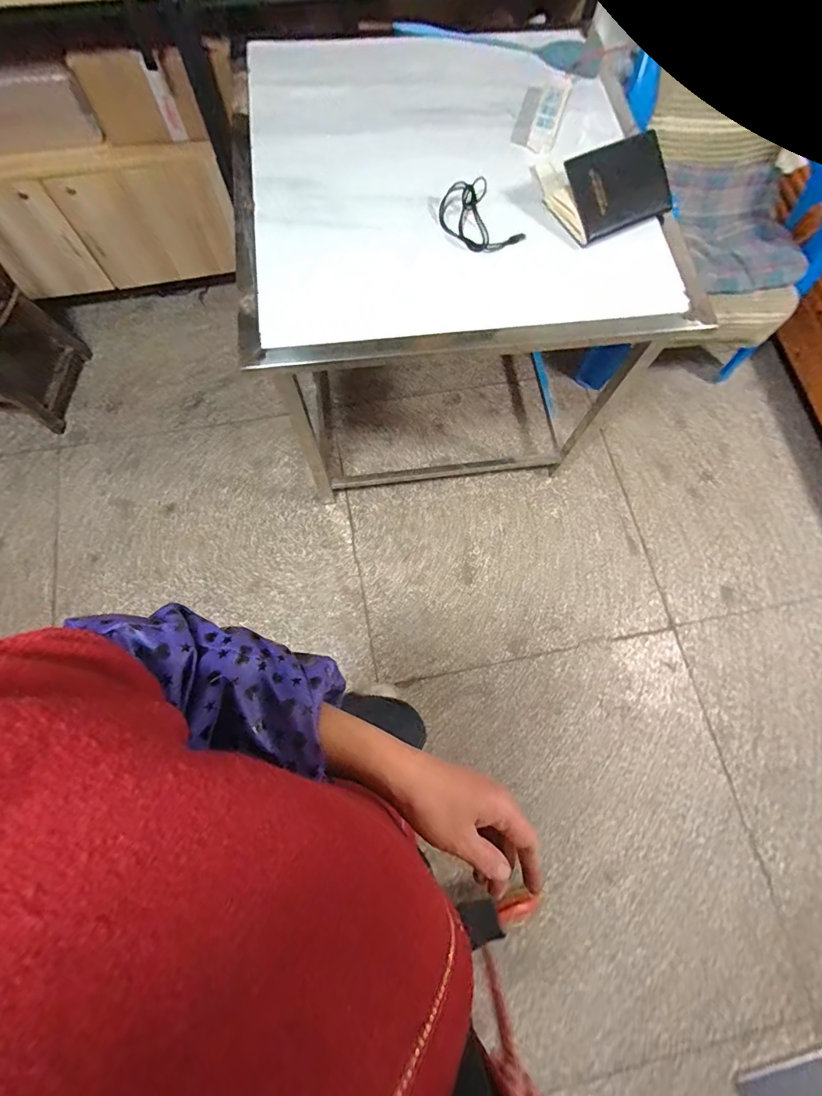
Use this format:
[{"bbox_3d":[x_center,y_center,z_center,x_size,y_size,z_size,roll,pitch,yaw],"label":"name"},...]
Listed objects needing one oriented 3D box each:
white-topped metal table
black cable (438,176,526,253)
[{"bbox_3d":[0.059,-0.688,1.197,0.865,0.741,0.812,-4,72,-4],"label":"white-topped metal table"},{"bbox_3d":[0.126,-0.620,0.831,0.124,0.038,0.153,-29,75,-9],"label":"black cable"}]

